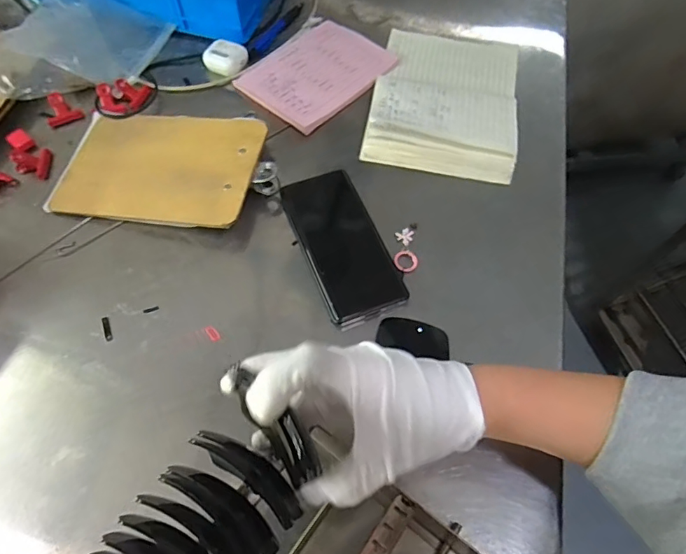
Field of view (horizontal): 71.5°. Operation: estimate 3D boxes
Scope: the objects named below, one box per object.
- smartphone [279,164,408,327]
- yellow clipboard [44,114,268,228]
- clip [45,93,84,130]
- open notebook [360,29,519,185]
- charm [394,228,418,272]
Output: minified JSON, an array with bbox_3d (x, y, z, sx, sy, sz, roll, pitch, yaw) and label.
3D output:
[{"bbox_3d":[-0.002,-0.035,0.481,0.077,0.015,0.164,-20,63,-11],"label":"smartphone"},{"bbox_3d":[-0.198,-0.122,0.513,0.212,0.033,0.142,8,61,3],"label":"yellow clipboard"},{"bbox_3d":[-0.337,-0.202,0.565,0.039,0.018,0.039,-35,67,-18],"label":"clip"},{"bbox_3d":[0.127,-0.225,0.582,0.168,0.020,0.236,10,61,5],"label":"open notebook"},{"bbox_3d":[0.065,-0.027,0.484,0.023,0.005,0.050,6,61,2],"label":"charm"}]

